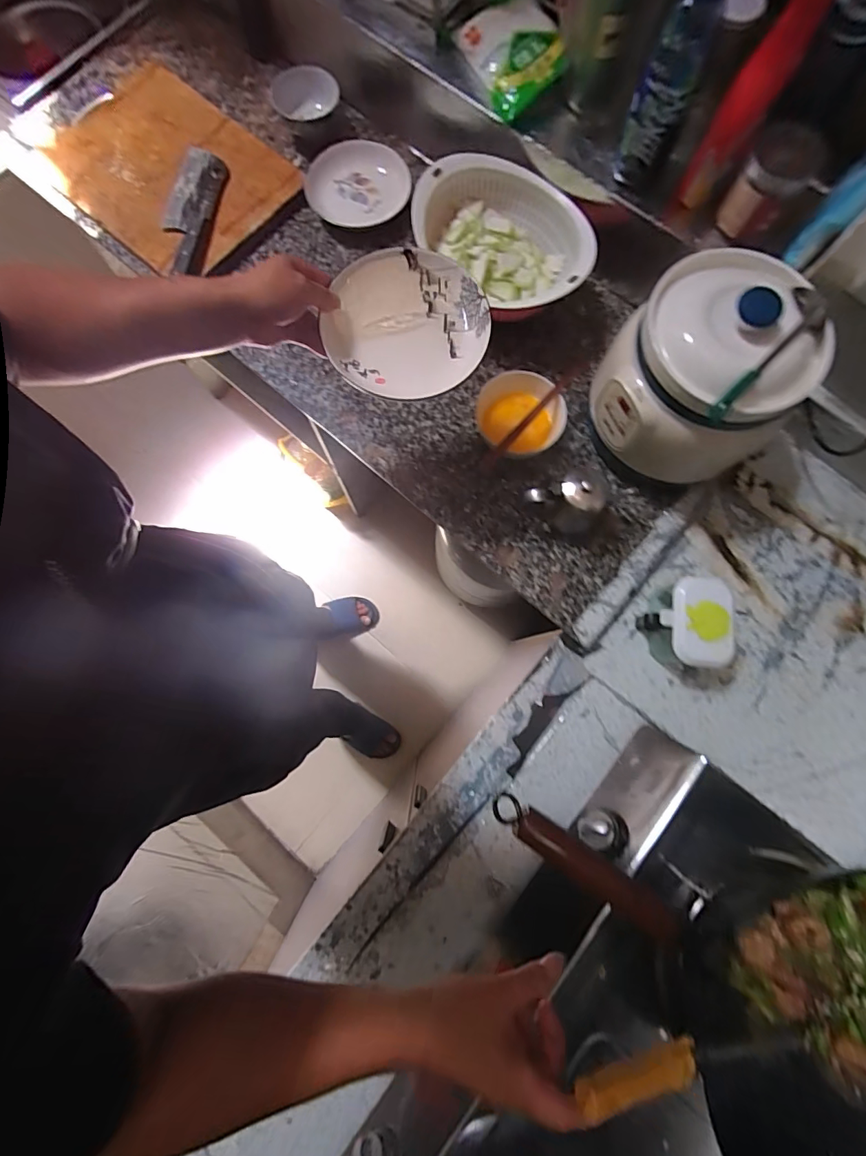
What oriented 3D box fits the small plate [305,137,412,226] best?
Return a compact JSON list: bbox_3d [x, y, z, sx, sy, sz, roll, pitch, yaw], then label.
[{"bbox_3d":[-0.127,-0.658,0.786,0.176,0.042,0.156,-10,80,-2],"label":"small plate"}]

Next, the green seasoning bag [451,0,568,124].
[{"bbox_3d":[0.113,-0.778,0.692,0.122,0.062,0.160,-19,81,-4],"label":"green seasoning bag"}]

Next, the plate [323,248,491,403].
[{"bbox_3d":[-0.029,-0.273,0.505,0.167,0.033,0.170,0,80,0],"label":"plate"}]

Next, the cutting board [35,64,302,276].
[{"bbox_3d":[-0.460,-0.700,0.786,0.410,0.035,0.292,40,82,6],"label":"cutting board"}]

